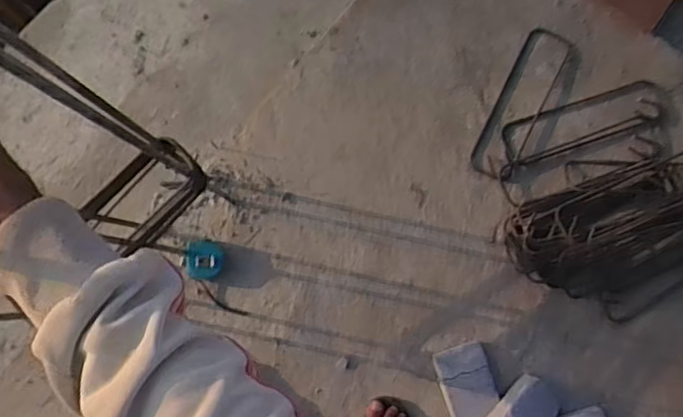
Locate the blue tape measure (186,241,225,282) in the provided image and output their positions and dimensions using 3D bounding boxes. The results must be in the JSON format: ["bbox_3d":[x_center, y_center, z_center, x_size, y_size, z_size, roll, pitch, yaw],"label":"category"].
[{"bbox_3d":[-0.283,0.109,1.239,0.083,0.053,0.080,0,83,0],"label":"blue tape measure"}]

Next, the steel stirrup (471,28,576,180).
[{"bbox_3d":[0.390,-0.228,1.295,0.106,0.013,0.357,28,84,6],"label":"steel stirrup"}]

